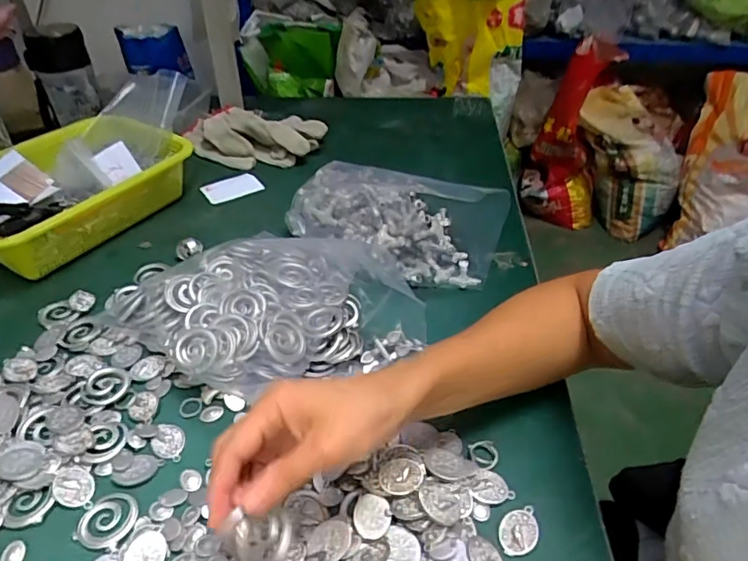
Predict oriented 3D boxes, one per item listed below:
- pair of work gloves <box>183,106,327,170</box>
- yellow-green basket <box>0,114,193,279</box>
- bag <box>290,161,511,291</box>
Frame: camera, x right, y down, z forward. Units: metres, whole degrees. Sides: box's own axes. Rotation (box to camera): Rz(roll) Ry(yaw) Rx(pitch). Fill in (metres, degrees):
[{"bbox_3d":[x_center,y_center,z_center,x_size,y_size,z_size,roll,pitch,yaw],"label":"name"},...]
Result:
[{"bbox_3d":[-0.194,-0.223,0.804,0.221,0.045,0.120,22,44,22],"label":"pair of work gloves"},{"bbox_3d":[-0.366,-0.110,0.634,0.178,0.082,0.261,21,43,22],"label":"yellow-green basket"},{"bbox_3d":[0.015,-0.076,0.603,0.250,0.067,0.151,22,45,24],"label":"bag"}]

